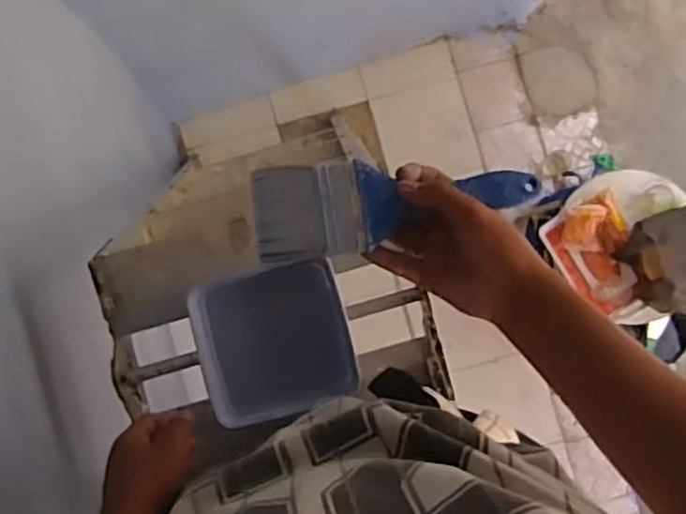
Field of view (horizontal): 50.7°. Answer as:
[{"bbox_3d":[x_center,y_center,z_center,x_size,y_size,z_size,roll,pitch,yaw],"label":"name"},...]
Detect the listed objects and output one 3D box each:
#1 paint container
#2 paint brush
[{"bbox_3d":[-0.068,0.093,0.816,0.151,0.172,0.147,-13,87,-1],"label":"paint container"},{"bbox_3d":[0.040,-0.041,0.541,0.209,0.018,0.069,-7,87,-6],"label":"paint brush"}]

